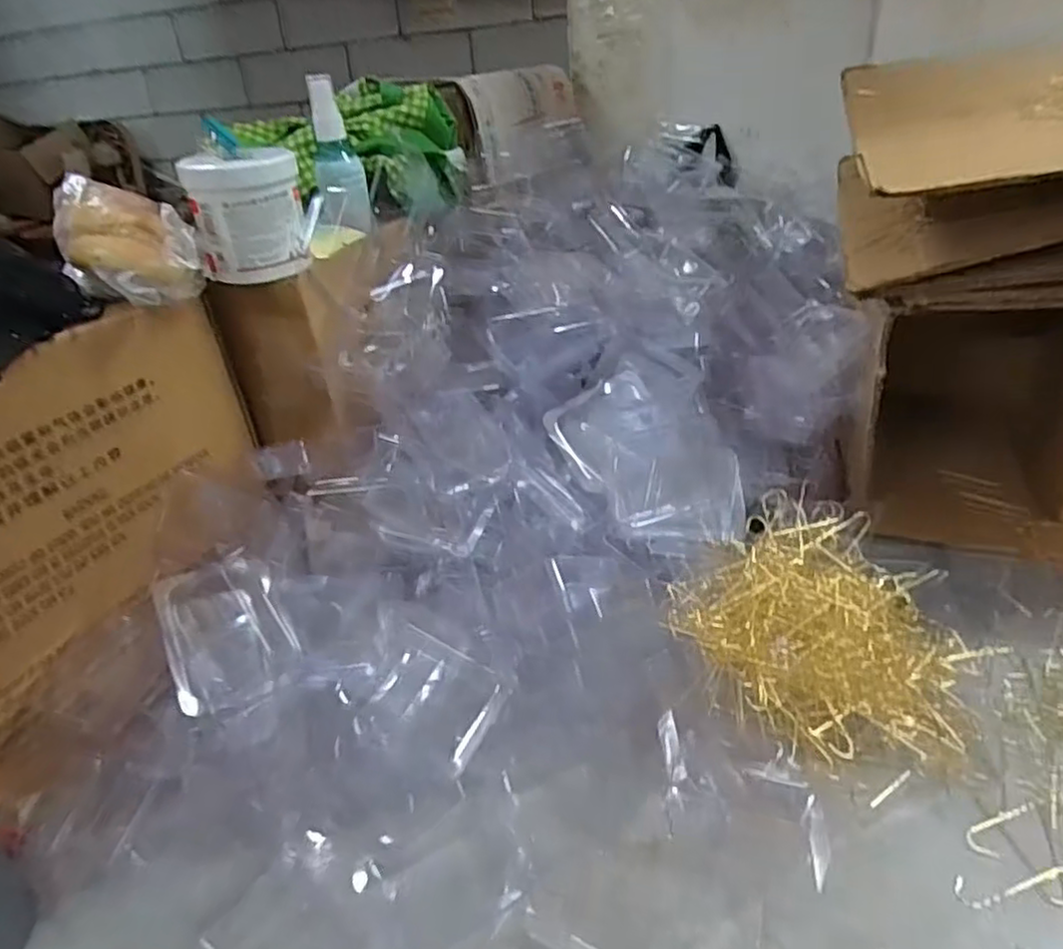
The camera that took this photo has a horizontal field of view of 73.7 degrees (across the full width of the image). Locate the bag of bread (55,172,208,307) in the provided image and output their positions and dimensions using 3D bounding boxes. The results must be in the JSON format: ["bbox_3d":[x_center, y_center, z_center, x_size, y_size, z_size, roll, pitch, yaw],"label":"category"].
[{"bbox_3d":[-0.260,-0.147,0.461,0.078,0.071,0.099,-20,33,-23],"label":"bag of bread"}]

